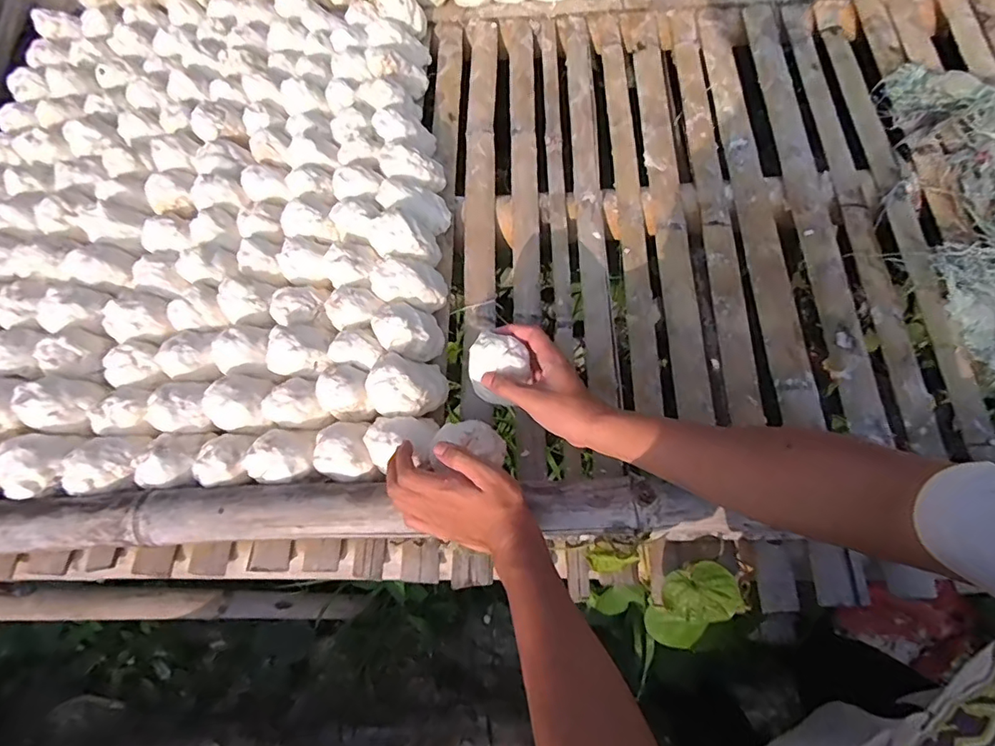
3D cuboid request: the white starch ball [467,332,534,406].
[{"bbox_3d":[0.001,-0.003,0.594,0.065,0.076,0.060,-1,68,1],"label":"white starch ball"}]

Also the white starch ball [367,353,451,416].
[{"bbox_3d":[-0.109,0.014,0.642,0.086,0.073,0.081,-1,70,4],"label":"white starch ball"}]

